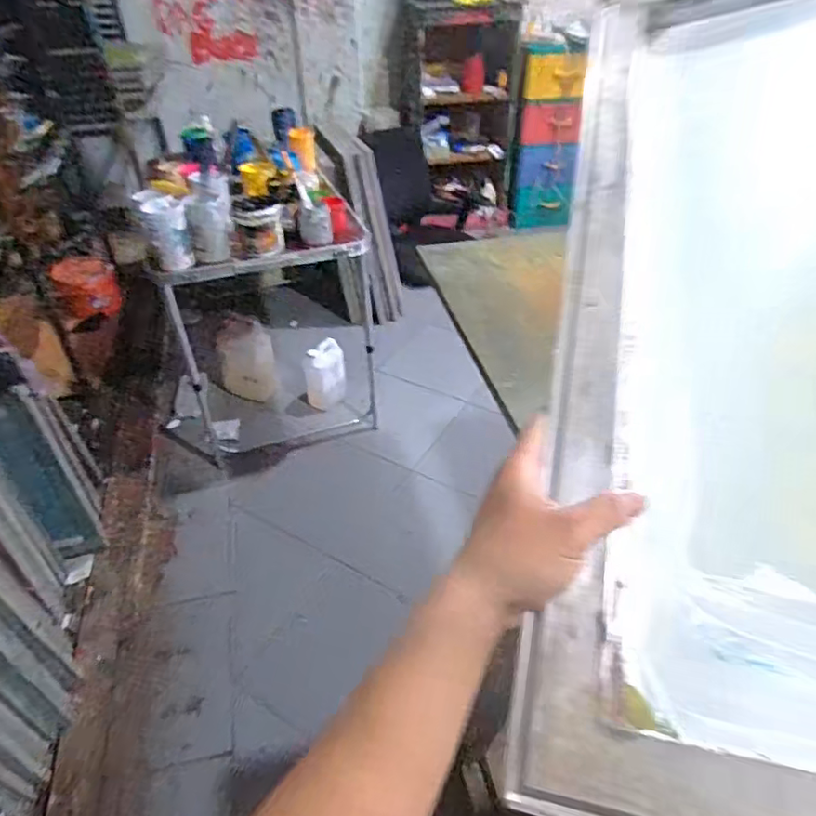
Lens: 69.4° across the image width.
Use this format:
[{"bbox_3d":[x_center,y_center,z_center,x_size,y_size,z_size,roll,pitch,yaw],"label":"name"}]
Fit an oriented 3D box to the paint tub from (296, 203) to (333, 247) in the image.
[{"bbox_3d":[-0.253,-0.501,1.612,0.086,0.100,0.068,-5,39,-2],"label":"paint tub"}]

